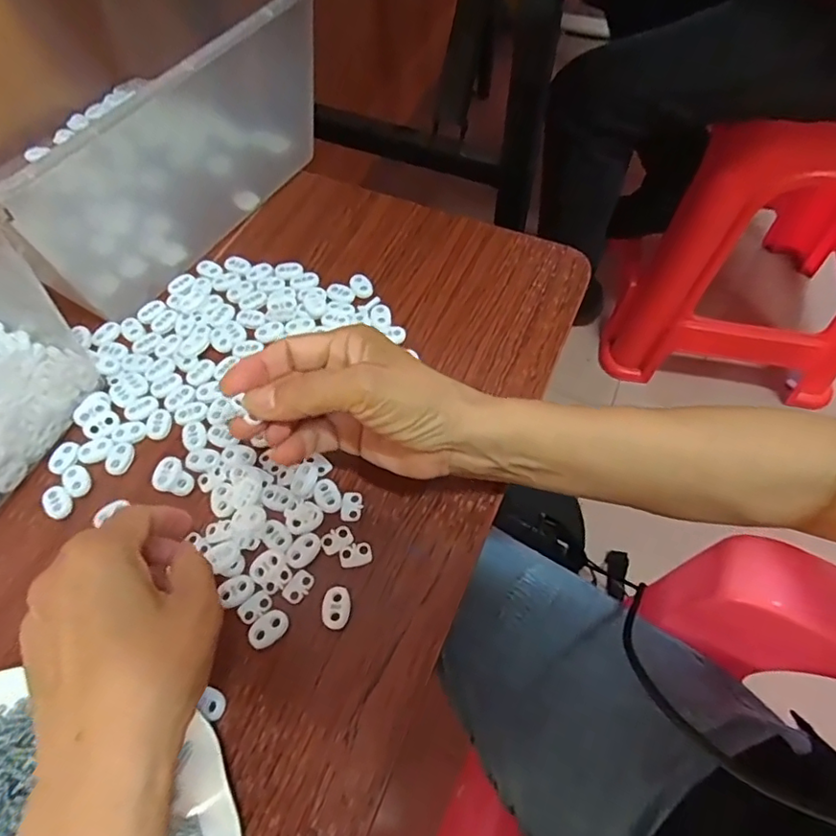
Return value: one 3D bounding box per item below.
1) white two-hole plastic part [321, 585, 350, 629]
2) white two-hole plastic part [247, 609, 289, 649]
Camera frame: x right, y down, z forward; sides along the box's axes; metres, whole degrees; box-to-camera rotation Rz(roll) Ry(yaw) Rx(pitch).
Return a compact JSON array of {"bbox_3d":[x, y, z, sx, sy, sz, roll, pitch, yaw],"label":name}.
[{"bbox_3d":[-0.046,0.107,0.318,0.015,0.004,0.023,7,60,5],"label":"white two-hole plastic part"},{"bbox_3d":[-0.083,0.117,0.312,0.016,0.004,0.022,39,67,21],"label":"white two-hole plastic part"}]

